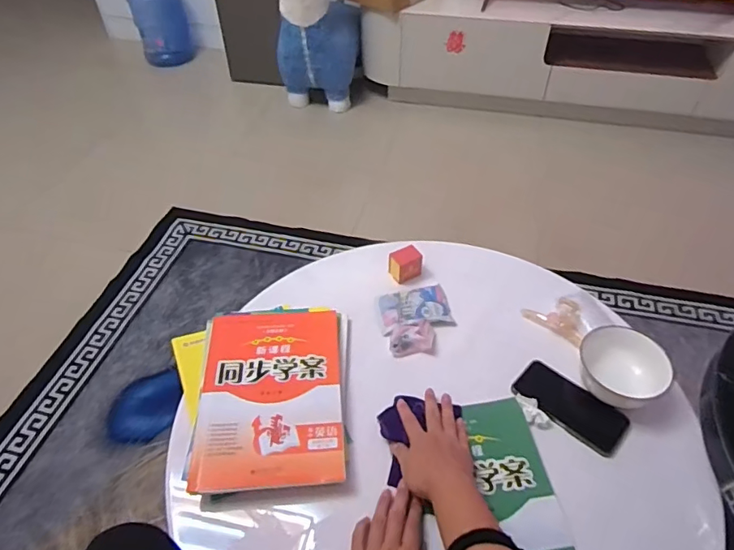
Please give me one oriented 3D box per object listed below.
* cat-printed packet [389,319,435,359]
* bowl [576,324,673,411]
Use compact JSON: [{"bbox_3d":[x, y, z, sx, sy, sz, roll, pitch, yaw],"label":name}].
[{"bbox_3d":[0.078,0.108,0.856,0.078,0.029,0.055,-2,47,-1],"label":"cat-printed packet"},{"bbox_3d":[0.396,0.138,0.792,0.110,0.060,0.137,-20,50,-17],"label":"bowl"}]

